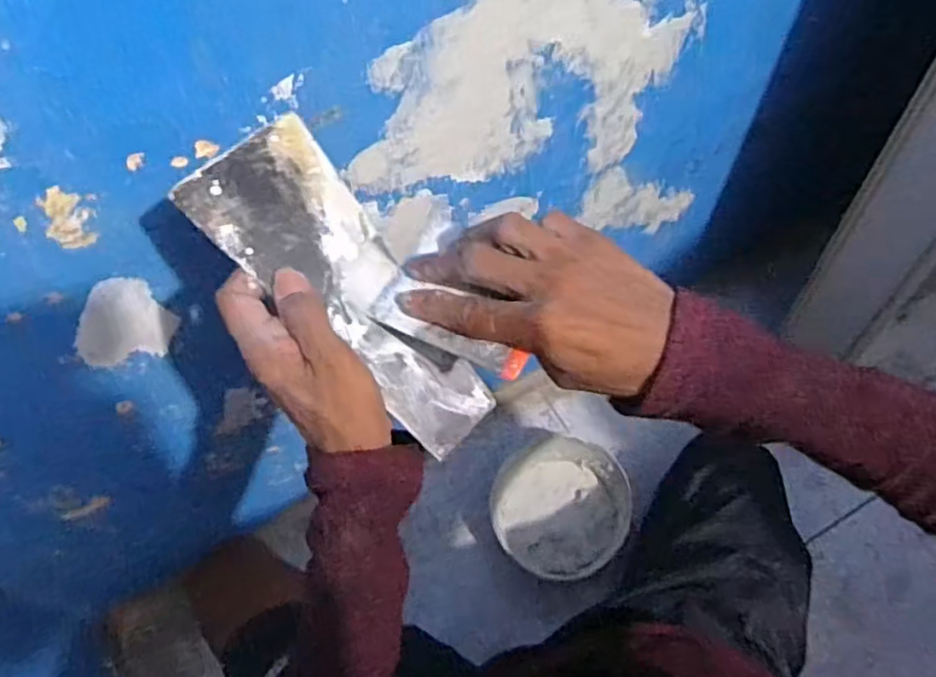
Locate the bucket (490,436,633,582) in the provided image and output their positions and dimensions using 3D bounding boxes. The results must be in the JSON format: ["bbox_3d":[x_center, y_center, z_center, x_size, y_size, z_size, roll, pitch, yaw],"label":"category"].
[{"bbox_3d":[0.125,0.234,0.934,0.185,0.082,0.176,-1,62,3],"label":"bucket"}]

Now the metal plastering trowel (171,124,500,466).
[{"bbox_3d":[-0.068,-0.022,0.396,0.079,0.010,0.209,-39,101,-16],"label":"metal plastering trowel"}]

